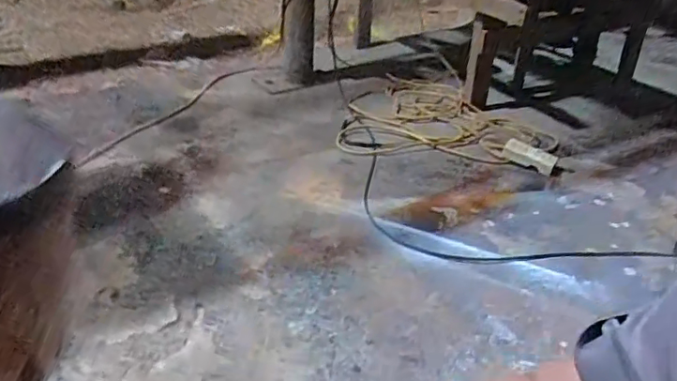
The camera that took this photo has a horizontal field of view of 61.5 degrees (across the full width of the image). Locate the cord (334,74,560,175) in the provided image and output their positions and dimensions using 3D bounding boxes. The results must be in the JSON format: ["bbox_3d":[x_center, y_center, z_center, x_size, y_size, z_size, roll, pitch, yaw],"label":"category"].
[{"bbox_3d":[0.319,-0.210,1.639,0.552,0.037,0.550,9,31,9],"label":"cord"}]

